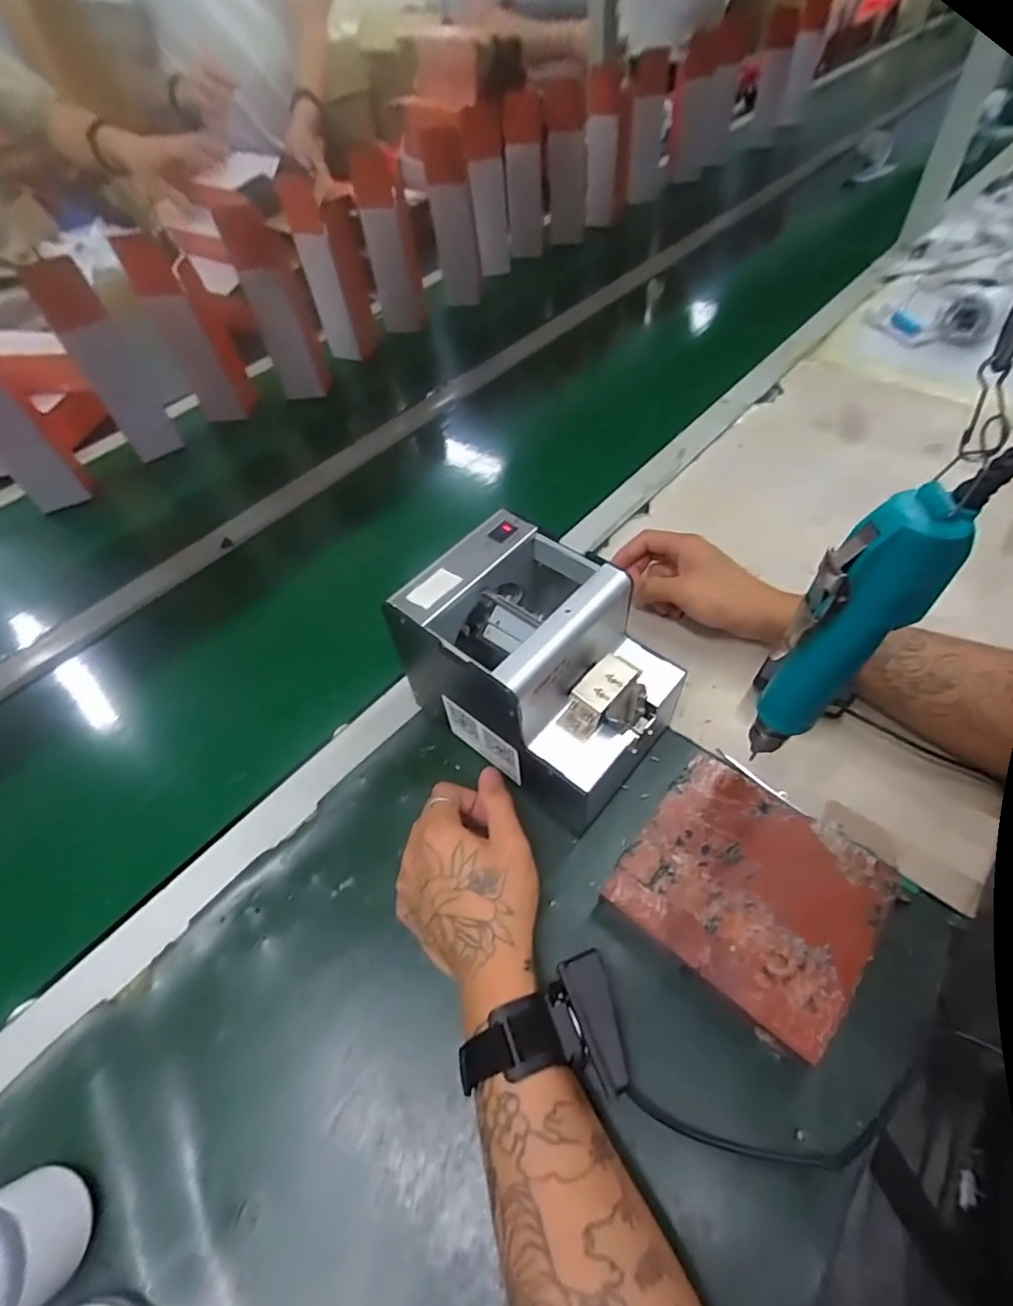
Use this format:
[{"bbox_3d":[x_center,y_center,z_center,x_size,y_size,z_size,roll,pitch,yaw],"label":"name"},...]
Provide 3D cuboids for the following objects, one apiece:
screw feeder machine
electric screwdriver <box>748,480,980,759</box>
[{"bbox_3d":[0.027,0.010,0.420,0.171,0.136,0.124,35,63,26],"label":"screw feeder machine"},{"bbox_3d":[0.170,-0.001,0.300,0.039,0.180,0.038,-30,55,-14],"label":"electric screwdriver"}]

